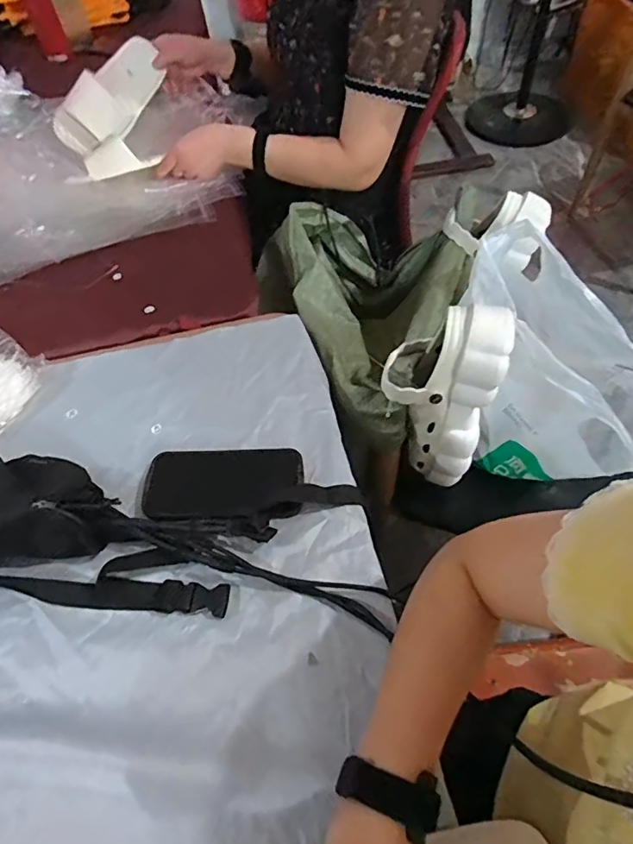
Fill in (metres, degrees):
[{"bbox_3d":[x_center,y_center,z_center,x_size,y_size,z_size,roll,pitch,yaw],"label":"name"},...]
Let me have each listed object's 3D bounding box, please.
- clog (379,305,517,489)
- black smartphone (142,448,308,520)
[{"bbox_3d":[0.156,-0.038,0.648,0.126,0.236,0.098,15,58,15],"label":"clog"},{"bbox_3d":[-0.099,0.065,0.543,0.165,0.016,0.085,-1,54,3],"label":"black smartphone"}]

